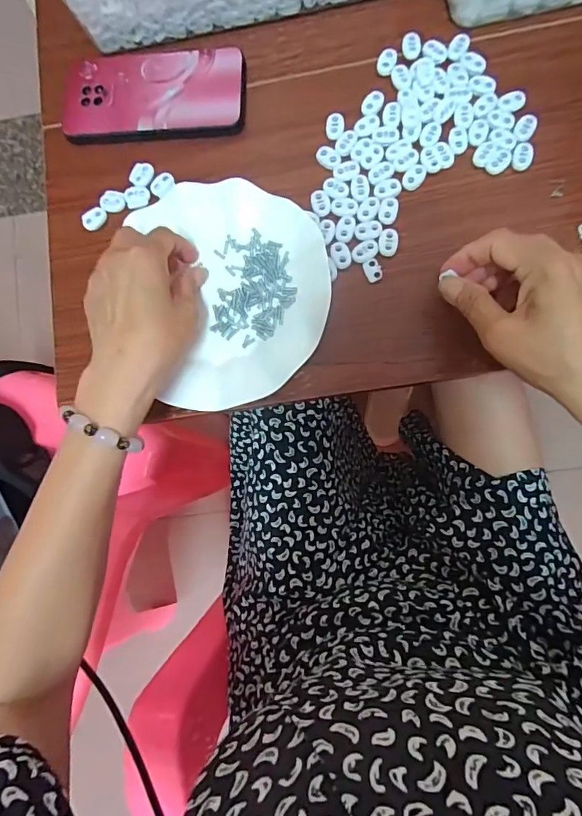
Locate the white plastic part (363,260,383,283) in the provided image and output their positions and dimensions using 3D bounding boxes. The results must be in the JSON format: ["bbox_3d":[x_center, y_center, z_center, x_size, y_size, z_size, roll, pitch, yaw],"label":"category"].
[{"bbox_3d":[0.068,-0.113,0.374,0.013,0.004,0.018,-18,82,3],"label":"white plastic part"}]

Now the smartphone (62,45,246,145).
[{"bbox_3d":[-0.123,-0.285,0.408,0.160,0.008,0.085,-1,83,6],"label":"smartphone"}]

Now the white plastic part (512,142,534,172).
[{"bbox_3d":[0.187,-0.203,0.368,0.015,0.004,0.021,4,84,6],"label":"white plastic part"}]

